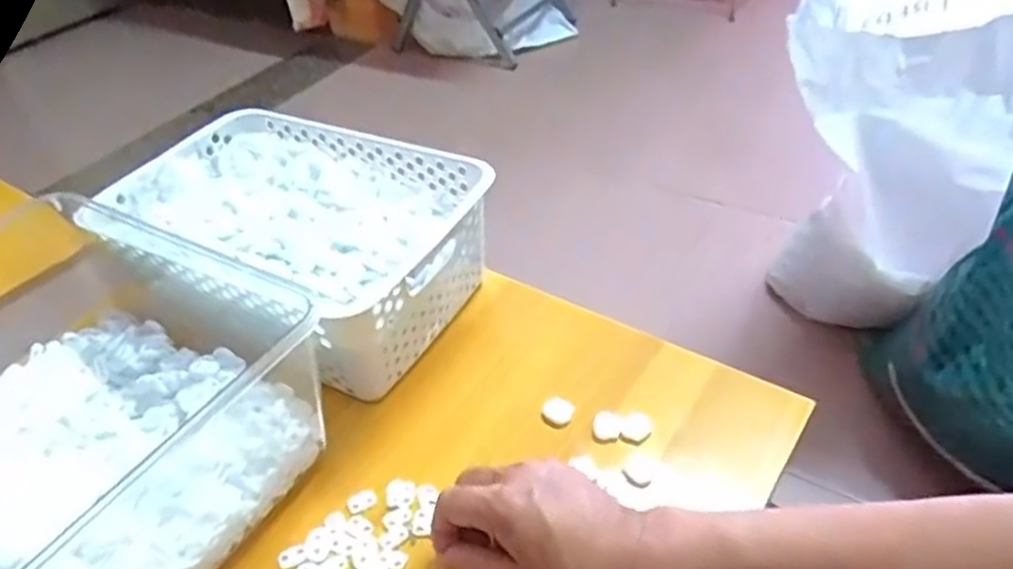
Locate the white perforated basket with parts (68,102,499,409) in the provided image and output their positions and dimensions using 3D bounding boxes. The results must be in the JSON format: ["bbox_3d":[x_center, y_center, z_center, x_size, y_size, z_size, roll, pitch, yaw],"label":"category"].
[{"bbox_3d":[-0.185,-0.041,0.646,0.307,0.102,0.204,17,46,25],"label":"white perforated basket with parts"}]

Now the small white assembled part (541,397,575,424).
[{"bbox_3d":[0.039,0.094,0.549,0.022,0.013,0.014,22,48,29],"label":"small white assembled part"}]

